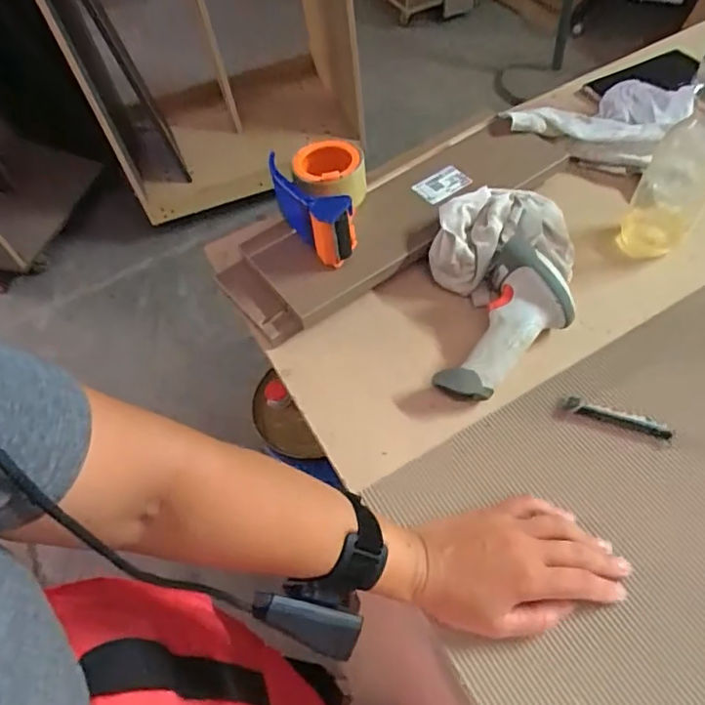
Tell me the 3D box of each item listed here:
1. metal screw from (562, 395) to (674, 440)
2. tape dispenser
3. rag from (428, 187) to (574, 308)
[{"bbox_3d":[0.227,0.056,0.477,0.085,0.014,0.015,17,58,18],"label":"metal screw"},{"bbox_3d":[-0.030,-0.166,0.593,0.097,0.062,0.150,-12,54,-2],"label":"tape dispenser"},{"bbox_3d":[0.154,-0.110,0.571,0.145,0.072,0.103,-2,54,6],"label":"rag"}]

